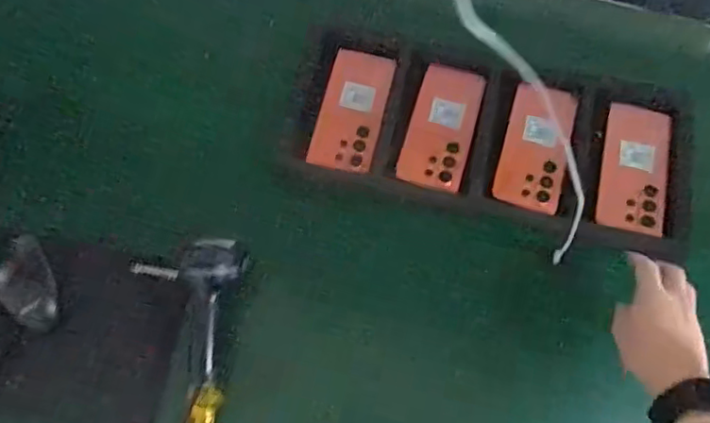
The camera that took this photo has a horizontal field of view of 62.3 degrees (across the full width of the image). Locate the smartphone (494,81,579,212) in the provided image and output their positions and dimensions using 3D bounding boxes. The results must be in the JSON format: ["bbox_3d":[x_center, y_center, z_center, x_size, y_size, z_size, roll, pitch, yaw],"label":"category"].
[{"bbox_3d":[0.221,-0.083,0.705,0.077,0.009,0.165,17,69,5],"label":"smartphone"}]

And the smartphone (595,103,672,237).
[{"bbox_3d":[0.335,-0.051,0.702,0.076,0.010,0.165,14,69,4],"label":"smartphone"}]

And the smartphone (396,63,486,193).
[{"bbox_3d":[0.107,-0.108,0.714,0.077,0.006,0.167,16,69,5],"label":"smartphone"}]

